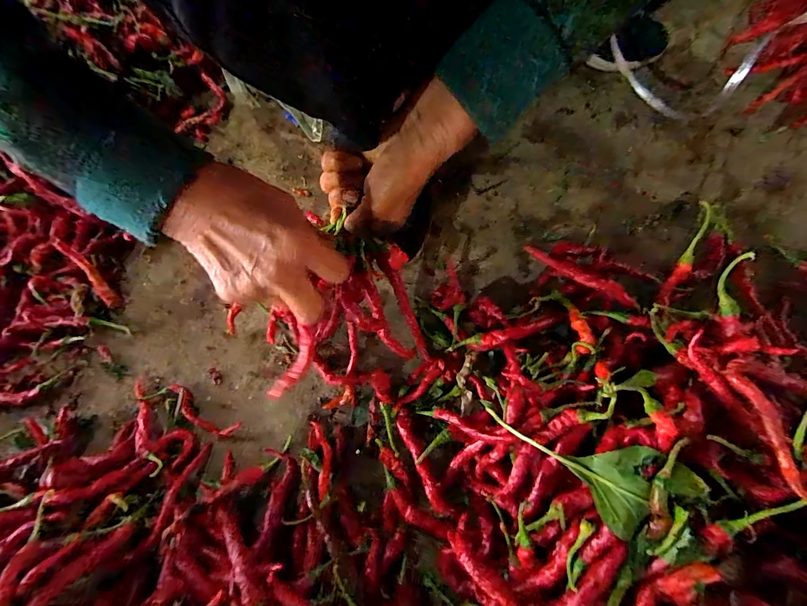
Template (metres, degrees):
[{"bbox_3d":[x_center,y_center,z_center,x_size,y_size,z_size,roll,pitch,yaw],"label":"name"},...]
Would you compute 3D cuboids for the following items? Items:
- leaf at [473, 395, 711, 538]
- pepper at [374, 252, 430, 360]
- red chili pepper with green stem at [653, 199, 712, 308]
[{"bbox_3d":[0.124,0.119,0.263,0.145,0.024,0.057,14,72,29],"label":"leaf"},{"bbox_3d":[0.001,0.003,0.376,0.015,0.012,0.120,-25,96,-5],"label":"pepper"},{"bbox_3d":[0.272,-0.045,0.351,0.016,0.015,0.099,15,114,7],"label":"red chili pepper with green stem"}]

